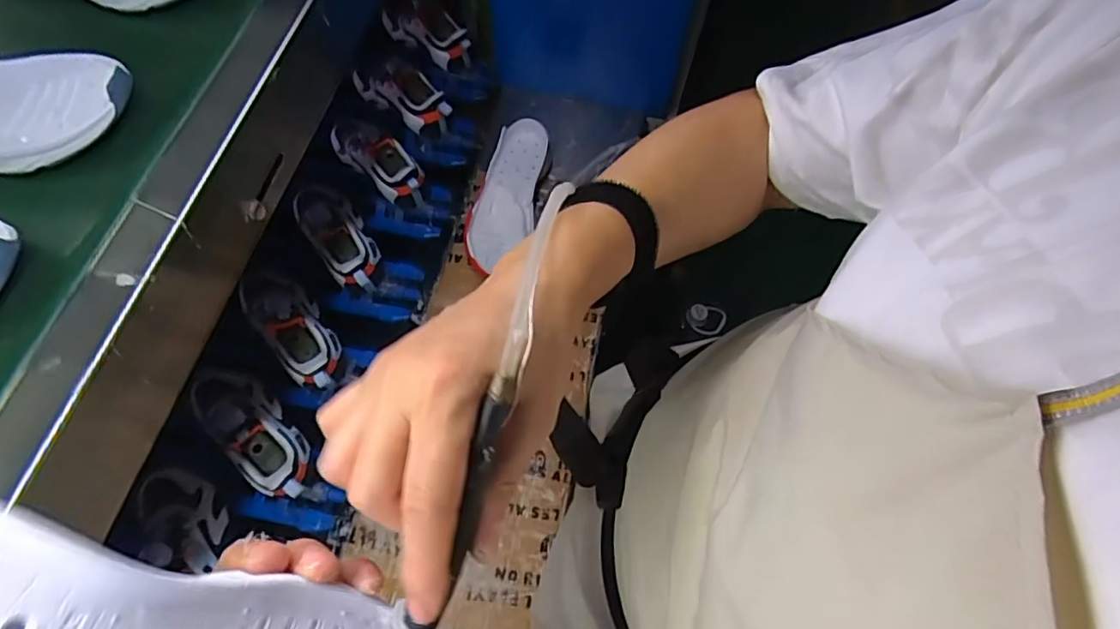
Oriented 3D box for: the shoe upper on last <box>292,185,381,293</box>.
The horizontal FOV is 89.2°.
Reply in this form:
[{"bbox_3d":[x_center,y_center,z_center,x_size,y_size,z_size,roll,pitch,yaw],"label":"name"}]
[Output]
[{"bbox_3d":[-0.290,-0.111,0.743,0.072,0.096,0.181,-36,72,-17],"label":"shoe upper on last"}]

